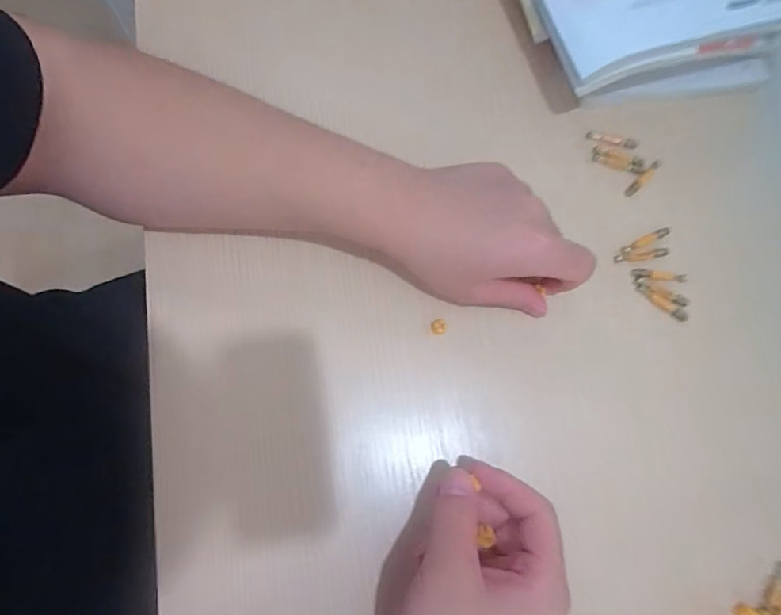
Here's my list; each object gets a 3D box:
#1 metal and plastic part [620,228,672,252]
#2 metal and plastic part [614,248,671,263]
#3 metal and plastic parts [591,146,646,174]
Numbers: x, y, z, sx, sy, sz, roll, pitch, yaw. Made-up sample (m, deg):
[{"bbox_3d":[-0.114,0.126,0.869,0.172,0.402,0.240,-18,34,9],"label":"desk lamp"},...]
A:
[{"bbox_3d":[0.192,-0.051,0.359,0.040,0.004,0.007,-23,78,-7],"label":"metal and plastic part"},{"bbox_3d":[0.187,-0.038,0.356,0.041,0.004,0.008,-7,78,-5],"label":"metal and plastic part"},{"bbox_3d":[0.178,-0.116,0.374,0.038,0.005,0.015,20,77,1],"label":"metal and plastic parts"}]

